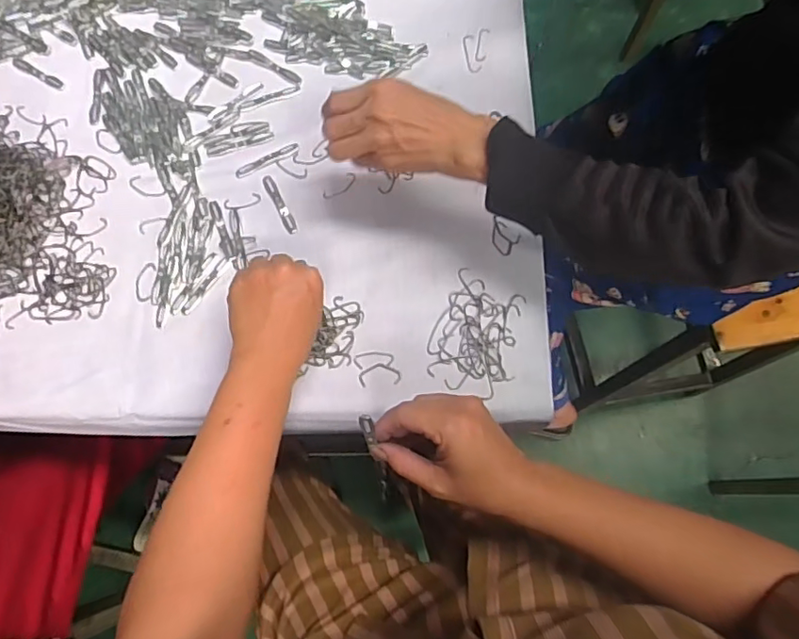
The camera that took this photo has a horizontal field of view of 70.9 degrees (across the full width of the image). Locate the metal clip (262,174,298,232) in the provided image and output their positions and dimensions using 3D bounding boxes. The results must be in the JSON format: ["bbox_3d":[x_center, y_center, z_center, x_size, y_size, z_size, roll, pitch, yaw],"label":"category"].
[{"bbox_3d":[-0.120,-0.116,0.564,0.010,0.004,0.070,-28,75,-9],"label":"metal clip"}]

